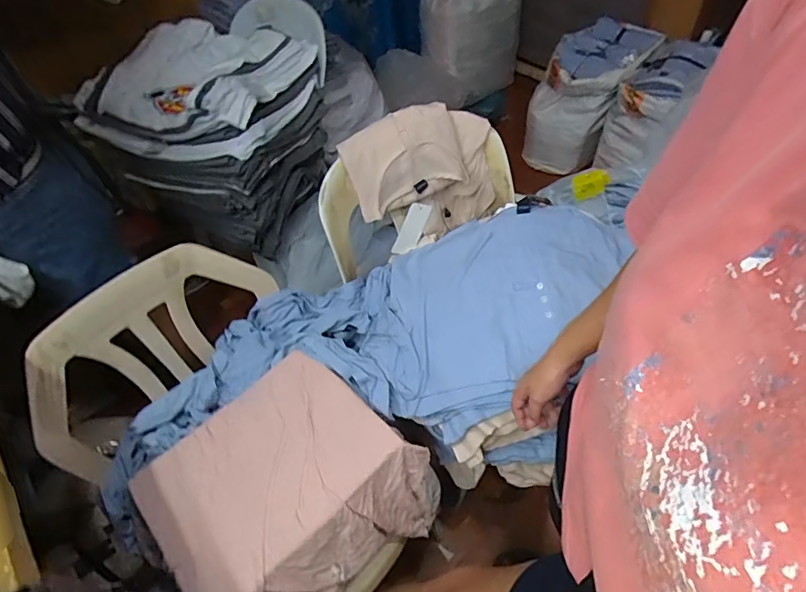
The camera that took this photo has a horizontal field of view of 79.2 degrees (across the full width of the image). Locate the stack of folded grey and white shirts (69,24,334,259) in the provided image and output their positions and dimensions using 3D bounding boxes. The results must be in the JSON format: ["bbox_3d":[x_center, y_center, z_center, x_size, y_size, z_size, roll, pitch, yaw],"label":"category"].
[{"bbox_3d":[-0.513,-0.456,1.344,0.500,0.365,0.463,14,54,16],"label":"stack of folded grey and white shirts"}]

